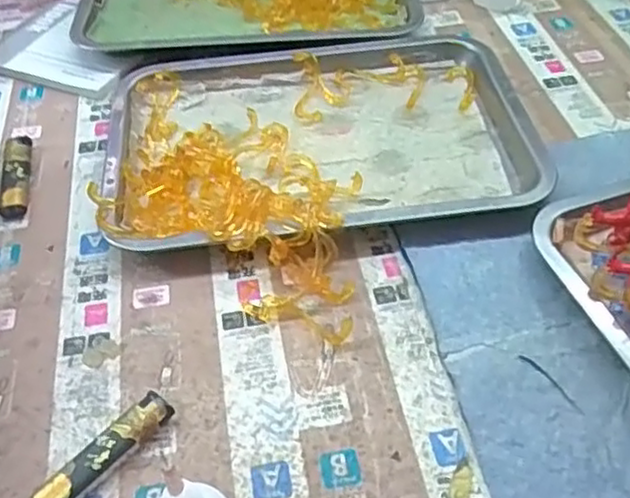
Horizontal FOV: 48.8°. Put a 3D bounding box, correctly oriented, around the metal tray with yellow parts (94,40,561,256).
[{"bbox_3d":[0.001,-0.091,0.521,0.306,0.026,0.214,-9,50,-4],"label":"metal tray with yellow parts"}]

